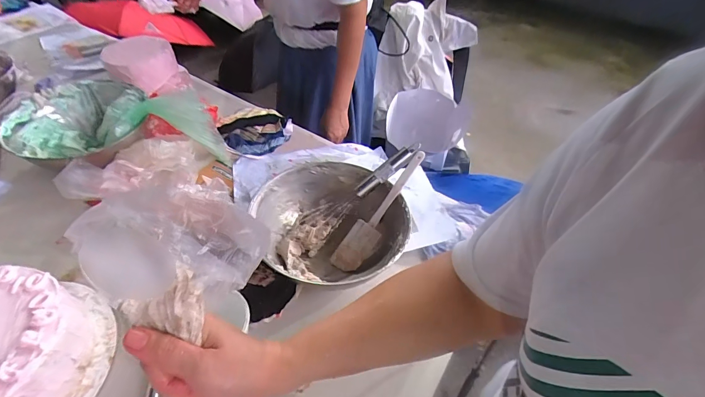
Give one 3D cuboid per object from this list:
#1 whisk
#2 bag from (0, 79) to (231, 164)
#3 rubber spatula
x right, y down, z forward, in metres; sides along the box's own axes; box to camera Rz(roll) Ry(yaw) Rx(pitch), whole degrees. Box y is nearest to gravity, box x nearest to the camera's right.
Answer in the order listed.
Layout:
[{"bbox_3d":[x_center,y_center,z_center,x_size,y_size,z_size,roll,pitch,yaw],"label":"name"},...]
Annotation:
[{"bbox_3d":[0.008,-0.003,0.620,0.260,0.065,0.050,-39,55,1],"label":"whisk"},{"bbox_3d":[-0.444,-0.162,0.728,0.367,0.125,0.185,-6,47,-11],"label":"bag"},{"bbox_3d":[0.047,0.021,0.606,0.050,0.019,0.225,35,89,26],"label":"rubber spatula"}]

